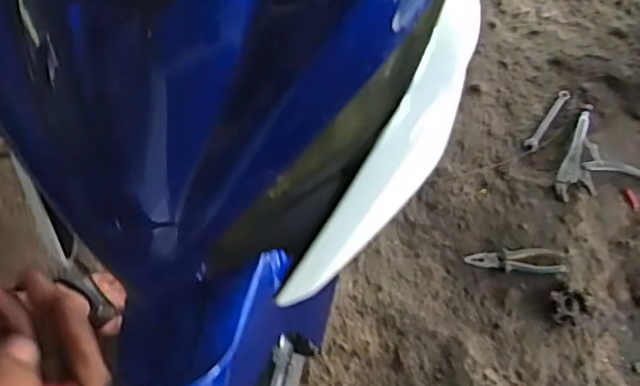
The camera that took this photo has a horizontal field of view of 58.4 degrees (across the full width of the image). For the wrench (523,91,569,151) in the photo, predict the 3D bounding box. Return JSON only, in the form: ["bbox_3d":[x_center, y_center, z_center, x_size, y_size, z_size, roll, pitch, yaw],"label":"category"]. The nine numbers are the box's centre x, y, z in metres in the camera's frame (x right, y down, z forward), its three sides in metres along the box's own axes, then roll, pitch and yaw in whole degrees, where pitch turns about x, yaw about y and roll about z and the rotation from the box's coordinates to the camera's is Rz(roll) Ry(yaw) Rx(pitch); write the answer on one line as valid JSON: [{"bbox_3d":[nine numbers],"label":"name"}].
[{"bbox_3d":[0.467,-0.150,1.170,0.026,0.004,0.167,35,73,16],"label":"wrench"}]

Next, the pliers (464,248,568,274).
[{"bbox_3d":[0.360,0.124,1.052,0.175,0.014,0.046,3,68,4],"label":"pliers"}]

